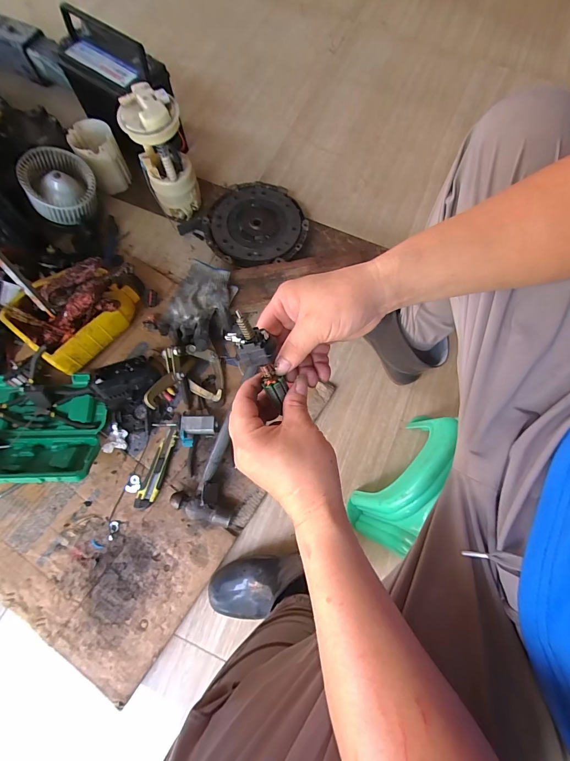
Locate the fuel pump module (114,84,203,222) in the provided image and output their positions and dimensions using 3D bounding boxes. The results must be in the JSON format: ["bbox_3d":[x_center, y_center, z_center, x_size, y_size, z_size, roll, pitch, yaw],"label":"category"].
[{"bbox_3d":[-0.273,-0.499,0.770,0.116,0.245,0.114,-22,76,-7],"label":"fuel pump module"}]

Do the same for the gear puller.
[{"bbox_3d":[-0.200,-0.012,0.682,0.131,0.100,0.126,0,74,-1],"label":"gear puller"}]

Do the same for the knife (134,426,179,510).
[{"bbox_3d":[-0.253,0.173,0.672,0.037,0.021,0.164,18,75,3],"label":"knife"}]

